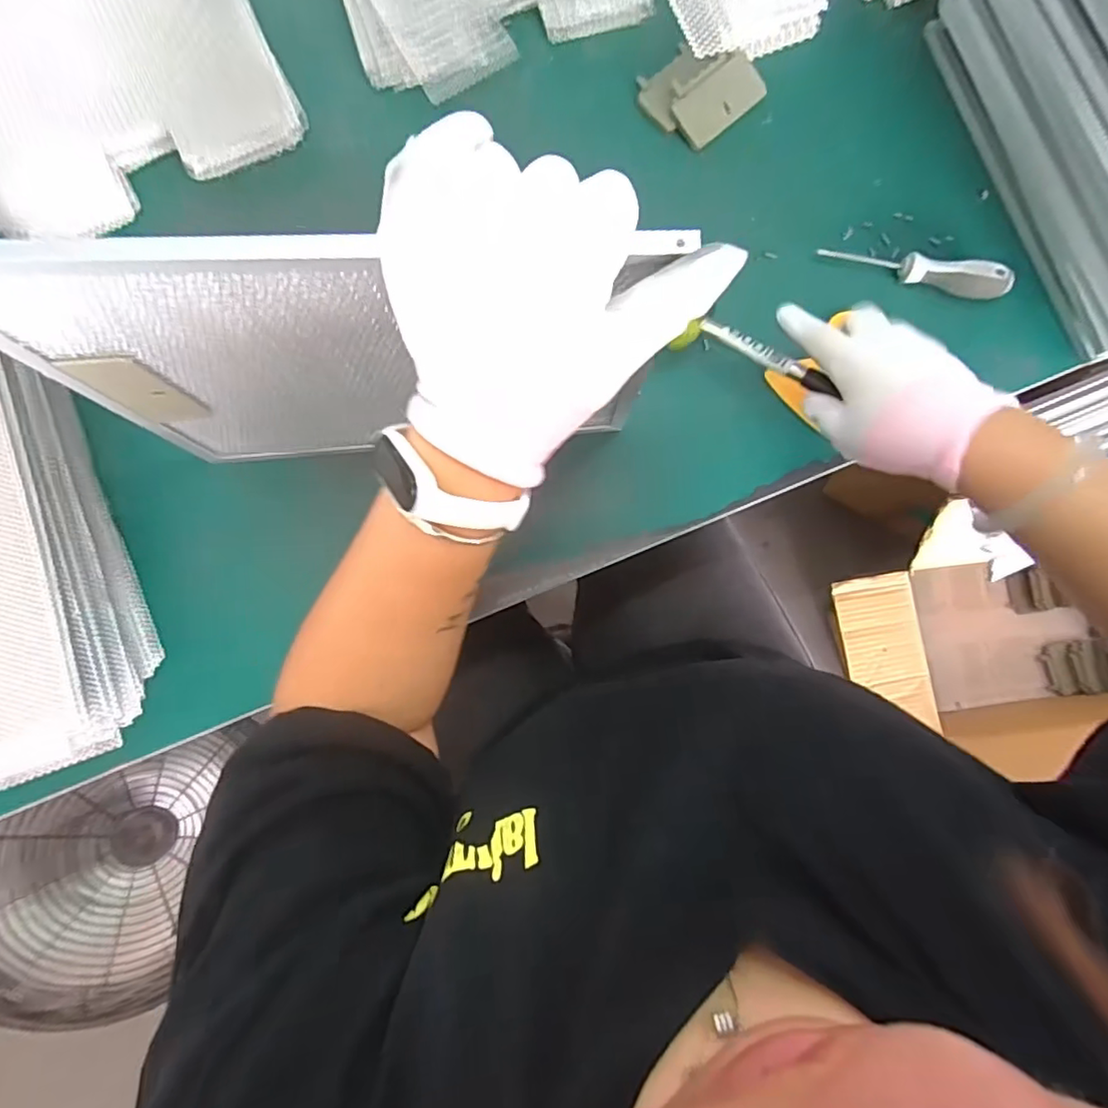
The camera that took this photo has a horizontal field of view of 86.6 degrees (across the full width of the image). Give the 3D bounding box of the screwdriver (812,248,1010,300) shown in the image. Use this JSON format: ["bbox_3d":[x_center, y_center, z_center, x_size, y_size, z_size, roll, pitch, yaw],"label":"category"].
[{"bbox_3d":[0.309,-0.242,0.497,0.159,0.033,0.019,14,83,1],"label":"screwdriver"}]

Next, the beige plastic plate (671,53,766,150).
[{"bbox_3d":[0.144,-0.404,0.516,0.090,0.009,0.052,-39,104,-2],"label":"beige plastic plate"}]

